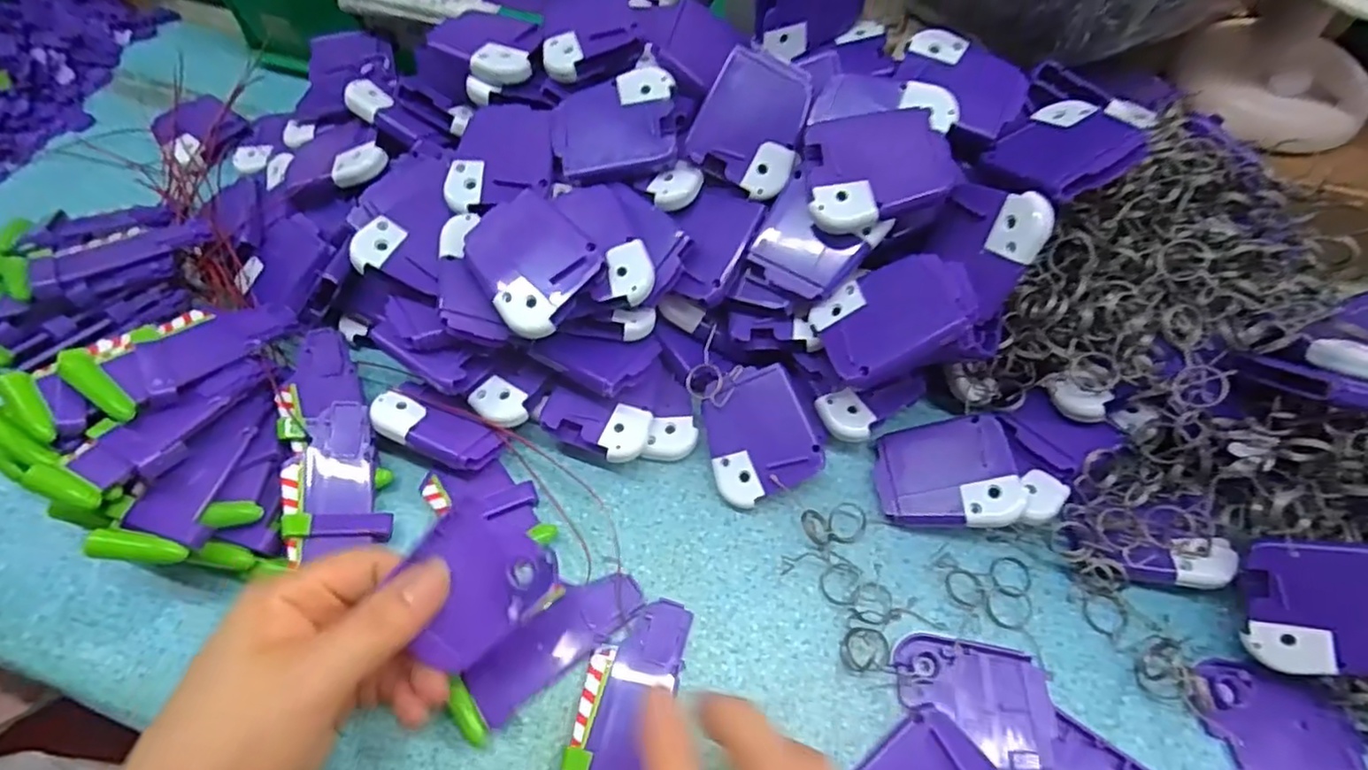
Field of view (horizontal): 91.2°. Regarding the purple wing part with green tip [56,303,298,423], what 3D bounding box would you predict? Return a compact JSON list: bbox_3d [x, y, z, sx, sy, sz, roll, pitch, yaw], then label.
[{"bbox_3d":[-0.232,-0.018,0.316,0.046,0.007,0.088,36,45,17],"label":"purple wing part with green tip"}]

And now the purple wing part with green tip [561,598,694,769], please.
[{"bbox_3d":[-0.024,0.133,0.276,0.038,0.013,0.088,11,60,7],"label":"purple wing part with green tip"}]

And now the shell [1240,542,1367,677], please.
[{"bbox_3d":[0.262,0.089,0.264,0.063,0.010,0.050,-4,85,31],"label":"shell"}]

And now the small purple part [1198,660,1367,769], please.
[{"bbox_3d":[0.247,0.141,0.275,0.059,0.006,0.050,-2,59,-1],"label":"small purple part"}]

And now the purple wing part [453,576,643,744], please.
[{"bbox_3d":[-0.060,0.111,0.290,0.087,0.008,0.031,-35,67,-19],"label":"purple wing part"}]

